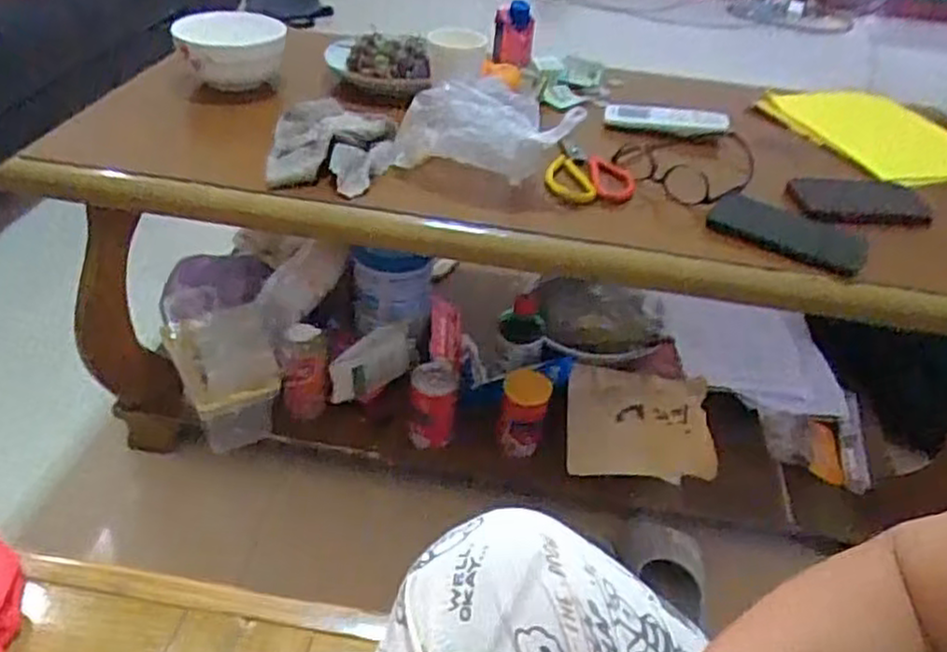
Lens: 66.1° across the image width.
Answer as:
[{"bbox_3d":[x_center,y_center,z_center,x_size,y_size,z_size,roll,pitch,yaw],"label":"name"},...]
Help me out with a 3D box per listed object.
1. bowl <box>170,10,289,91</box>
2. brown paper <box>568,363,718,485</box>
[{"bbox_3d":[-0.336,-0.379,0.991,0.134,0.080,0.134,-14,41,-24],"label":"bowl"},{"bbox_3d":[0.235,0.131,1.034,0.206,0.041,0.194,7,37,2],"label":"brown paper"}]

